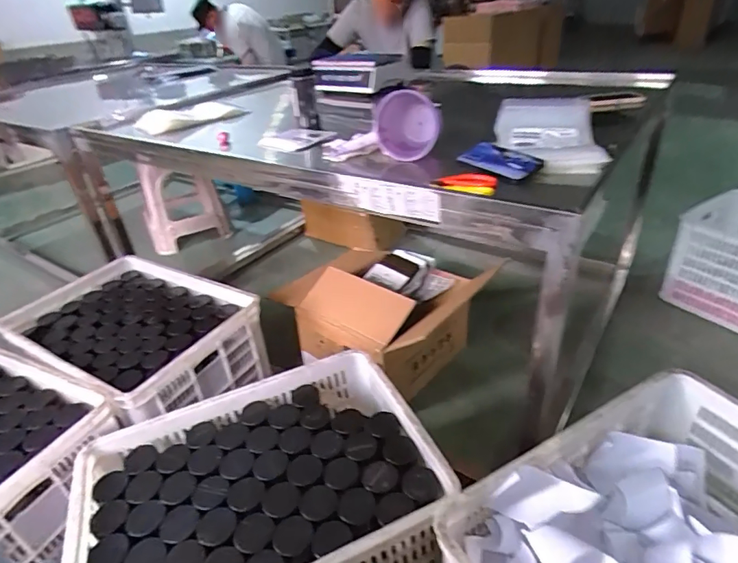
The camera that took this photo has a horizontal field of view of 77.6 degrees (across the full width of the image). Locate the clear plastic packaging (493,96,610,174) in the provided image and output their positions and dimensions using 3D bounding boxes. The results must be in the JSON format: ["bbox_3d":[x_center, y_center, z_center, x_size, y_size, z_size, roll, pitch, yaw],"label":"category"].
[{"bbox_3d":[0.354,-0.300,0.913,0.193,0.078,0.282,3,33,12],"label":"clear plastic packaging"}]

